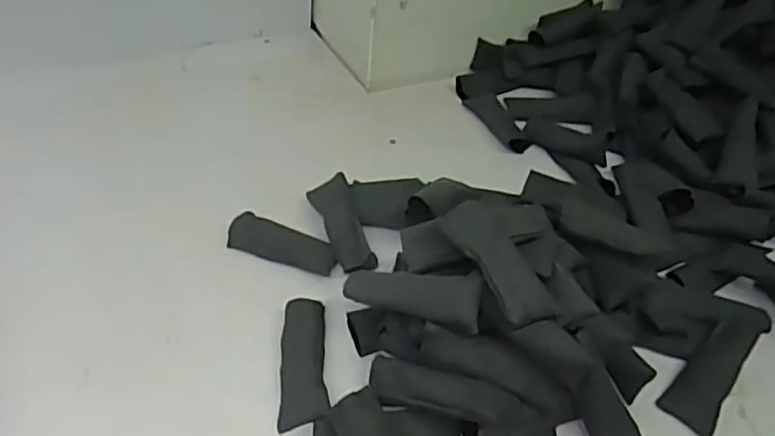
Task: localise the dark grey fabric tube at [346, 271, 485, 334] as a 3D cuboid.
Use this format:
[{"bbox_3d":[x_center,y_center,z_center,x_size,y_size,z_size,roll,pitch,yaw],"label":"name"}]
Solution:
[{"bbox_3d":[0.019,0.055,0.464,0.102,0.024,0.033,5,40,26],"label":"dark grey fabric tube"}]

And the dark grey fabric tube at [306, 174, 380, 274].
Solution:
[{"bbox_3d":[-0.041,0.007,0.580,0.034,0.021,0.097,-12,59,-20],"label":"dark grey fabric tube"}]

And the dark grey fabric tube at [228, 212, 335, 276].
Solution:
[{"bbox_3d":[-0.093,0.025,0.569,0.099,0.017,0.034,18,44,11],"label":"dark grey fabric tube"}]

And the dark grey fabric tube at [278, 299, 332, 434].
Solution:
[{"bbox_3d":[-0.063,0.106,0.479,0.033,0.018,0.108,0,44,-7],"label":"dark grey fabric tube"}]

